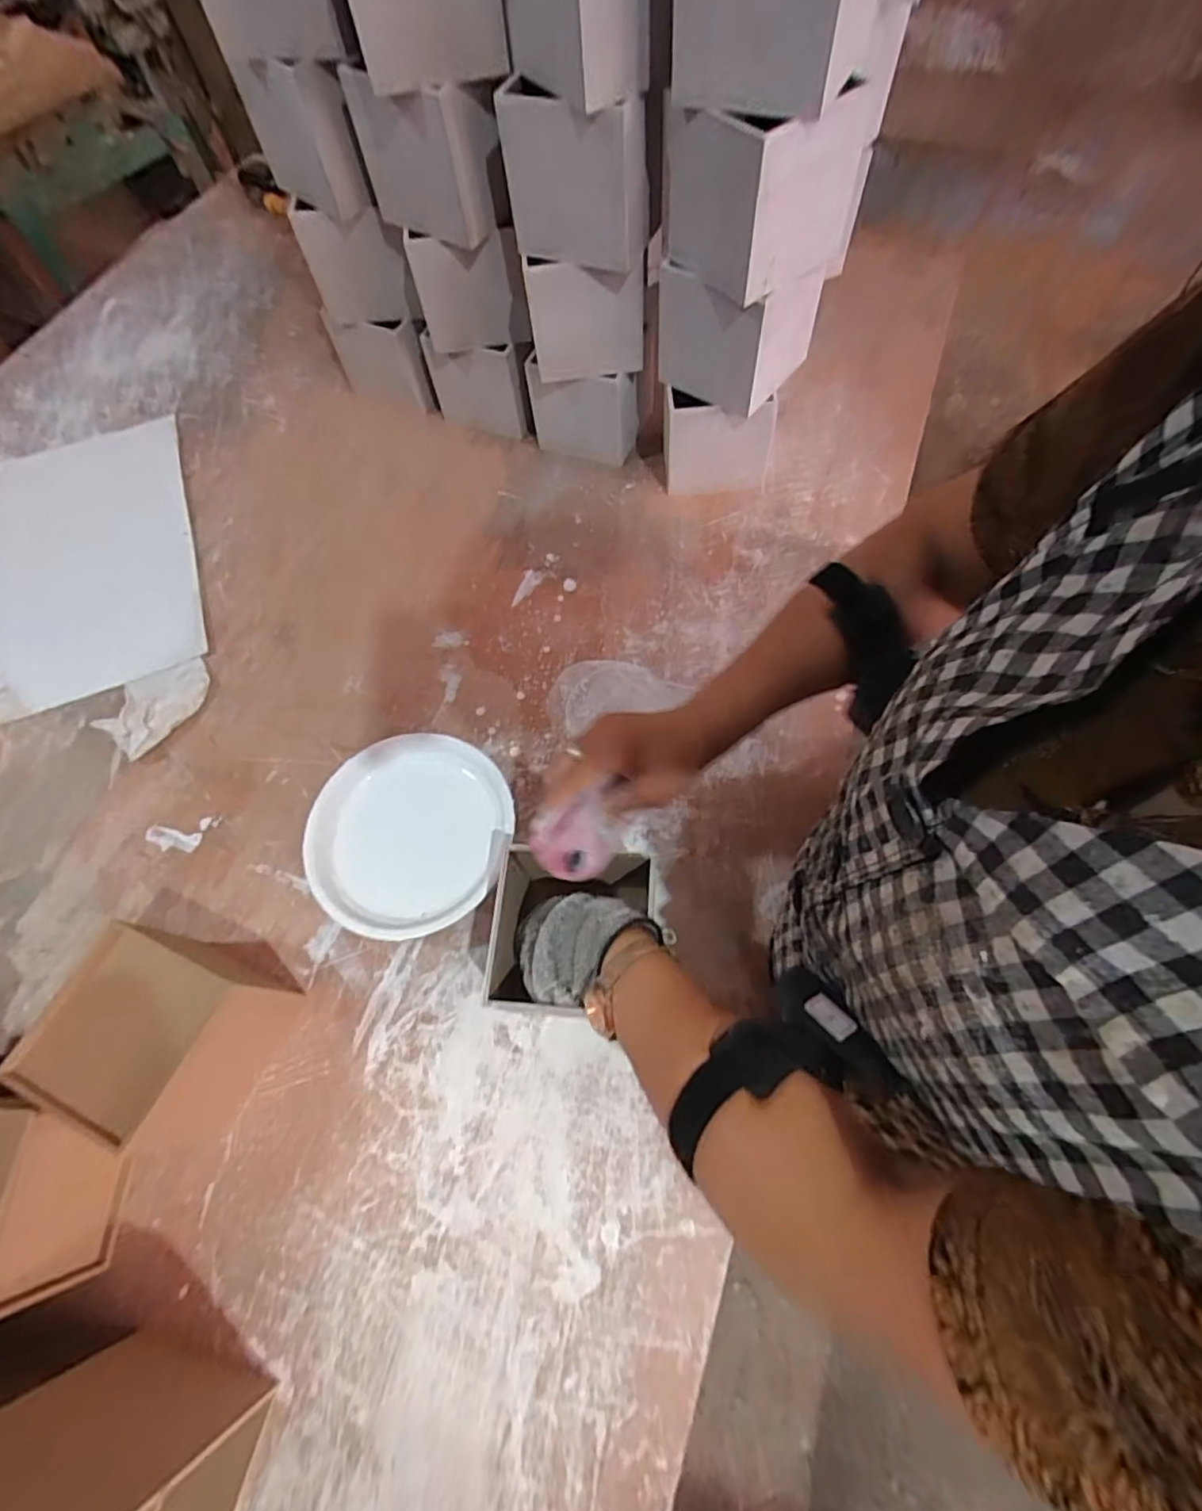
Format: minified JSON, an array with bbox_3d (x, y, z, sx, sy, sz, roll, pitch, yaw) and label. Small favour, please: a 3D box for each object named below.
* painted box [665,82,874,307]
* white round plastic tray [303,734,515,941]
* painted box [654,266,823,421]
[{"bbox_3d":[0.134,-0.455,0.487,0.130,0.114,0.106,-38,69,-13],"label":"painted box"},{"bbox_3d":[-0.159,0.065,0.521,0.165,0.026,0.167,-1,69,0],"label":"white round plastic tray"},{"bbox_3d":[0.131,-0.414,0.584,0.114,0.101,0.118,36,73,18],"label":"painted box"}]

